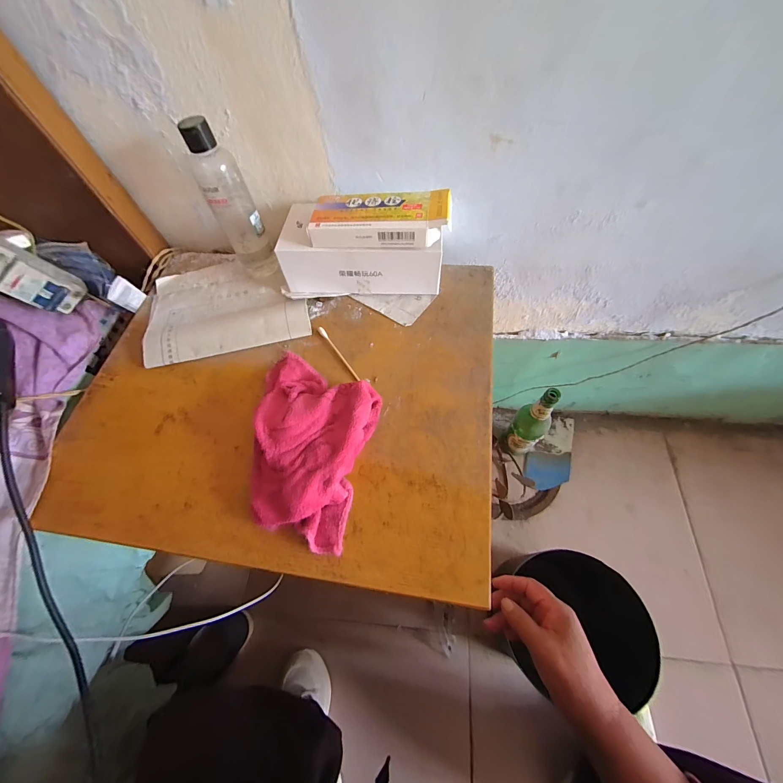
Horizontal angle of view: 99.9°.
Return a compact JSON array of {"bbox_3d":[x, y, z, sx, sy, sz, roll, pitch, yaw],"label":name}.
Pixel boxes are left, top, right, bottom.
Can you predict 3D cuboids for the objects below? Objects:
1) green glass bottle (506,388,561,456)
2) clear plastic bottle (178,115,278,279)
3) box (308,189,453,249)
[{"bbox_3d":[0.313,0.067,0.719,0.086,0.266,0.074,-37,67,-14],"label":"green glass bottle"},{"bbox_3d":[-0.175,-0.206,0.368,0.043,0.157,0.045,-23,64,-8],"label":"clear plastic bottle"},{"bbox_3d":[-0.011,-0.183,0.345,0.142,0.024,0.061,4,64,6],"label":"box"}]

